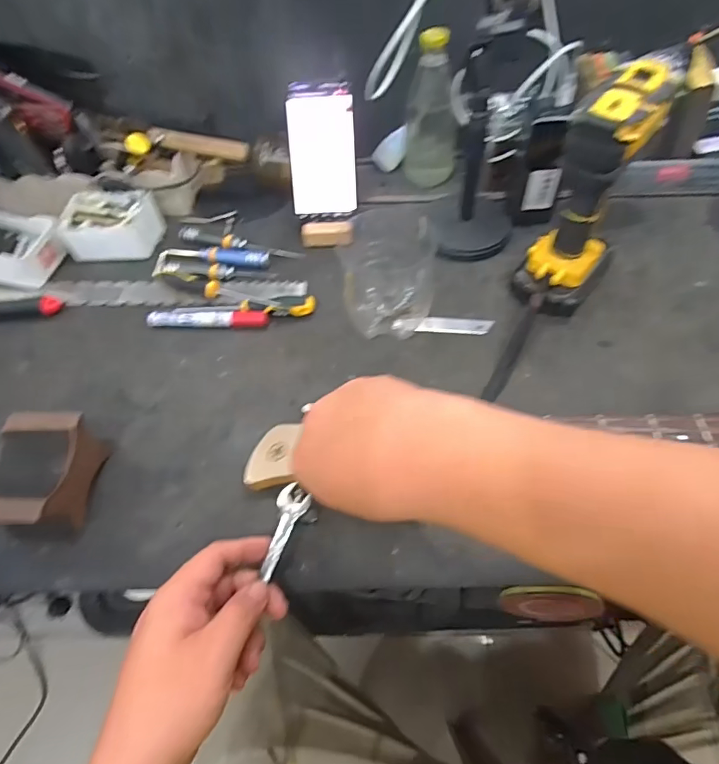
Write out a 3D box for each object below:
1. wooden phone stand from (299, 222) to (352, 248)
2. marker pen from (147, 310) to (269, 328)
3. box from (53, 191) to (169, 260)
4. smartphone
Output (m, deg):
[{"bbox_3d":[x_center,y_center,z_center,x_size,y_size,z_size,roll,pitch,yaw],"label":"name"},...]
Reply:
[{"bbox_3d":[-0.040,-0.182,0.573,0.064,0.021,0.027,1,56,5],"label":"wooden phone stand"},{"bbox_3d":[-0.168,-0.068,0.516,0.132,0.013,0.020,-1,55,3],"label":"marker pen"},{"bbox_3d":[-0.313,-0.199,0.587,0.106,0.043,0.084,2,57,6],"label":"box"},{"bbox_3d":[-0.044,-0.271,0.558,0.078,0.148,0.010,-1,23,3],"label":"smartphone"}]

